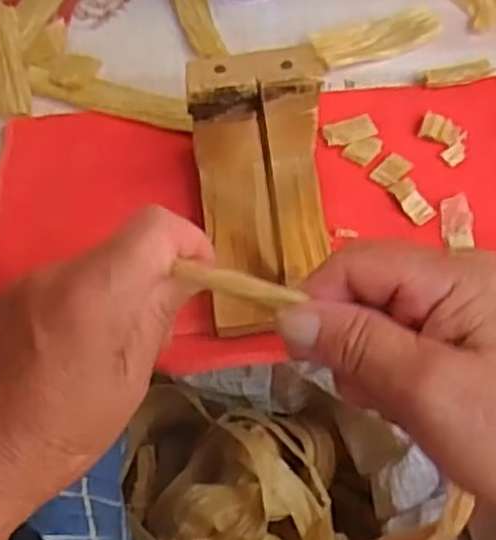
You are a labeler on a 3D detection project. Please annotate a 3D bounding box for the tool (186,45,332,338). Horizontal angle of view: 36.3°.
[{"bbox_3d":[0.007,-0.039,0.354,0.060,0.078,0.094,-7,64,-2],"label":"tool"}]

